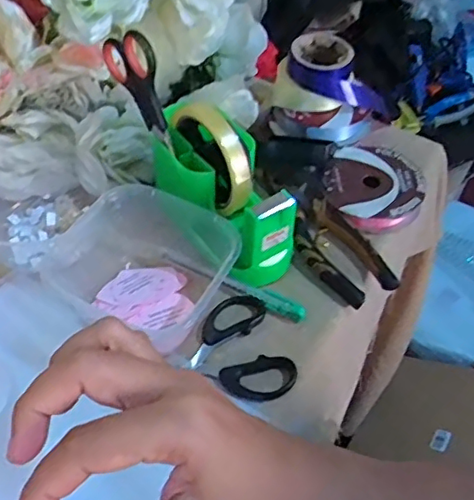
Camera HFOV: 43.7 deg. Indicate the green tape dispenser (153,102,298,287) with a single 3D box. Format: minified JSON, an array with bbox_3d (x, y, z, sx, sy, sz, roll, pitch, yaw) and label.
[{"bbox_3d":[-0.011,-0.050,0.465,0.058,0.107,0.136,-30,57,-27],"label":"green tape dispenser"}]

